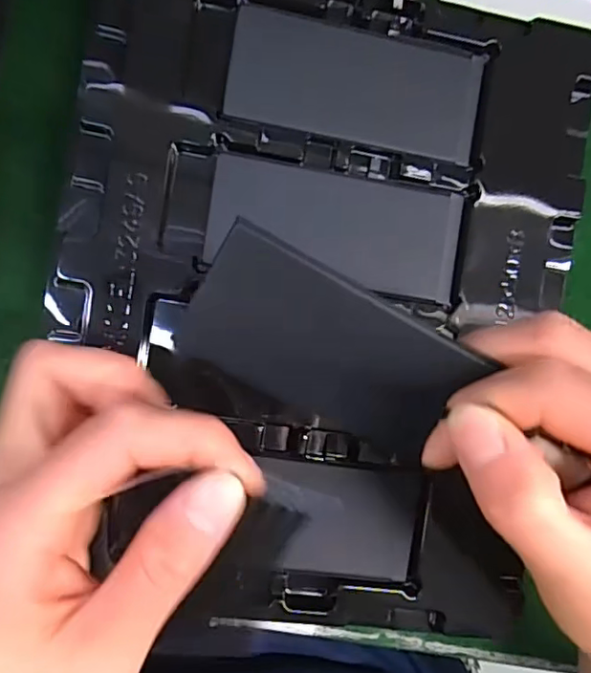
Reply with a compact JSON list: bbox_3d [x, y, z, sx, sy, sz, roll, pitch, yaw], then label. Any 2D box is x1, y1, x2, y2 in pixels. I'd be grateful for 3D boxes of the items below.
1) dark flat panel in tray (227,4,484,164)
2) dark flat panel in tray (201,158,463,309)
[{"bbox_3d":[0.027,-0.107,0.245,0.107,0.006,0.049,9,91,-10],"label":"dark flat panel in tray"},{"bbox_3d":[0.018,-0.047,0.245,0.108,0.006,0.048,9,91,-10],"label":"dark flat panel in tray"}]

